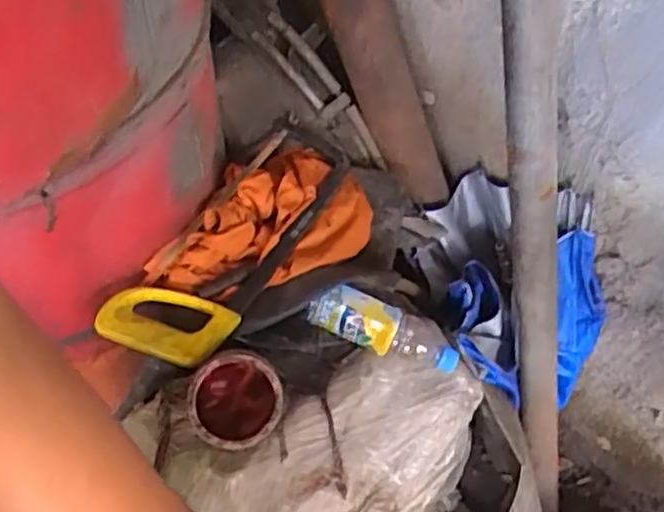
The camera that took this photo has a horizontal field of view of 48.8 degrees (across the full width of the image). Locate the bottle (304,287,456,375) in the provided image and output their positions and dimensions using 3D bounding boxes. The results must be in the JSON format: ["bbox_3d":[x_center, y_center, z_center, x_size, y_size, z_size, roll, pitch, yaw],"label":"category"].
[{"bbox_3d":[0.069,0.094,0.949,0.206,0.054,0.065,23,50,-11],"label":"bottle"}]

